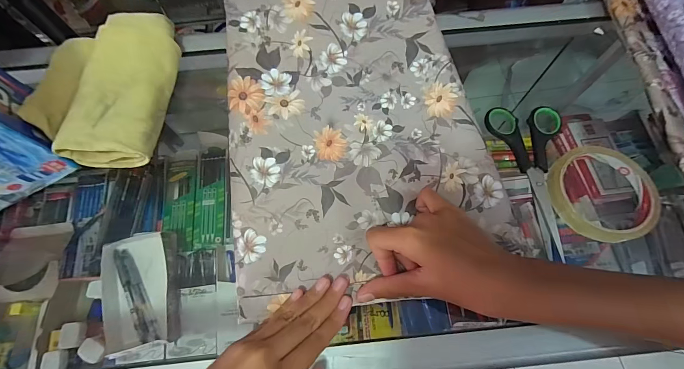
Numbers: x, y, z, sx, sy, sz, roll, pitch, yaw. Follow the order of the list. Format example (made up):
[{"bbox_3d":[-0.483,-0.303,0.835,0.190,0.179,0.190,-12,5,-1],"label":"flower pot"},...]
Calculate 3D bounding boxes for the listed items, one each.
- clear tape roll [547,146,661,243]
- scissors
[{"bbox_3d":[0.240,0.007,0.288,0.086,0.014,0.090,-1,68,2],"label":"clear tape roll"},{"bbox_3d":[0.180,-0.008,0.301,0.067,0.007,0.152,3,69,3],"label":"scissors"}]

